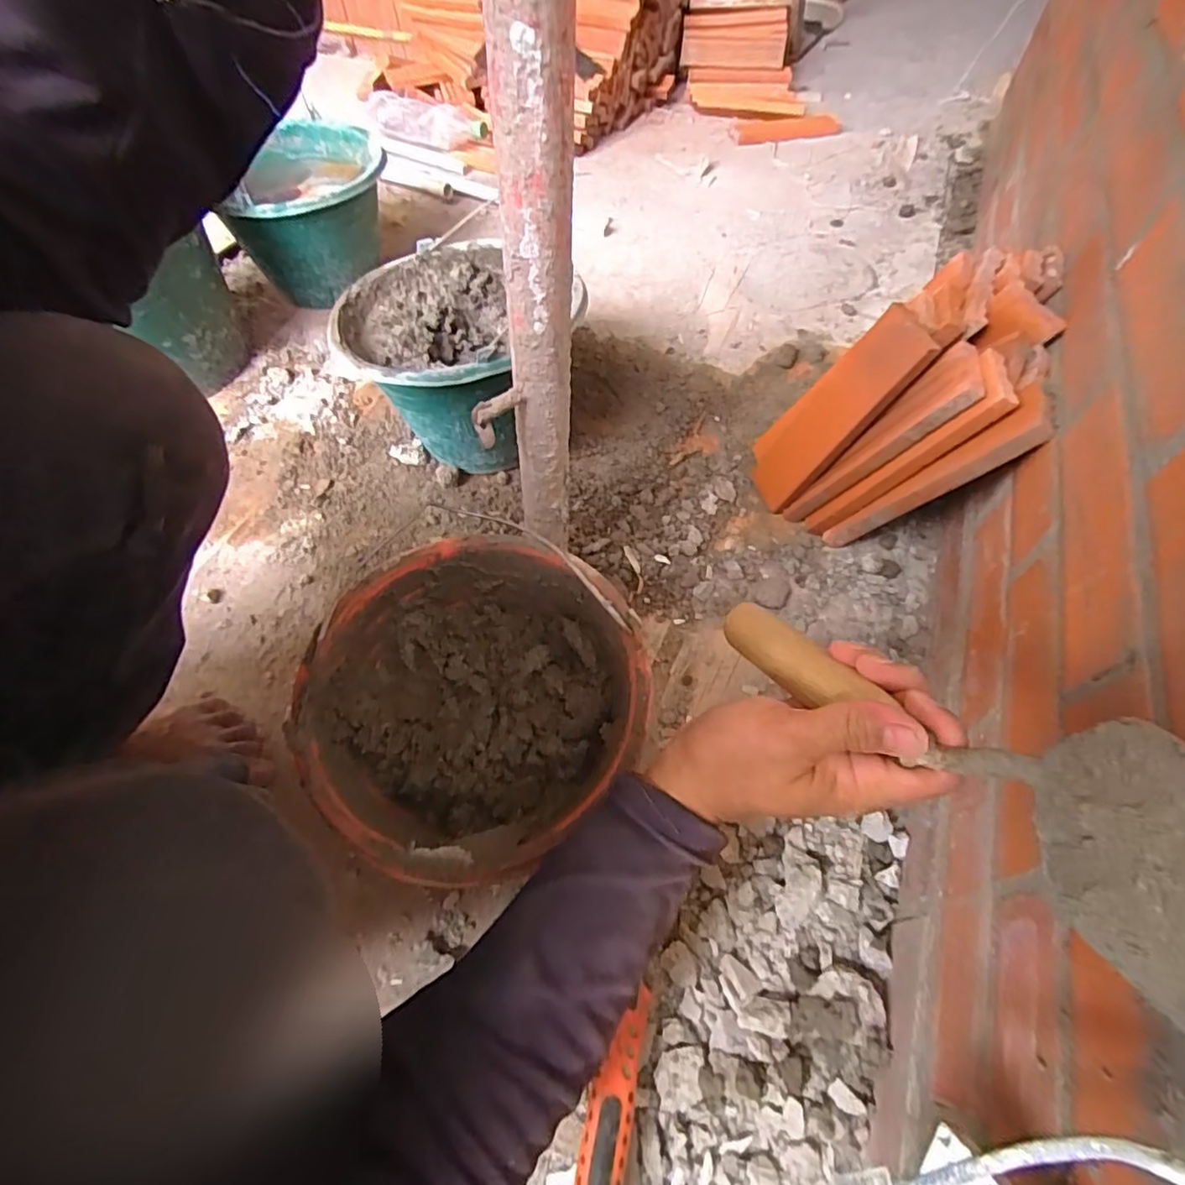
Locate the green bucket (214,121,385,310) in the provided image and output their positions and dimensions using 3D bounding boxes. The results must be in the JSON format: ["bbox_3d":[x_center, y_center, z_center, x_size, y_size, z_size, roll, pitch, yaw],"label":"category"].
[{"bbox_3d":[-0.413,-0.559,0.897,0.203,0.181,0.241,-11,58,-6],"label":"green bucket"}]

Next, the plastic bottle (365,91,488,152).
[{"bbox_3d":[-0.341,-0.954,1.199,0.277,0.077,0.075,13,59,9],"label":"plastic bottle"}]

